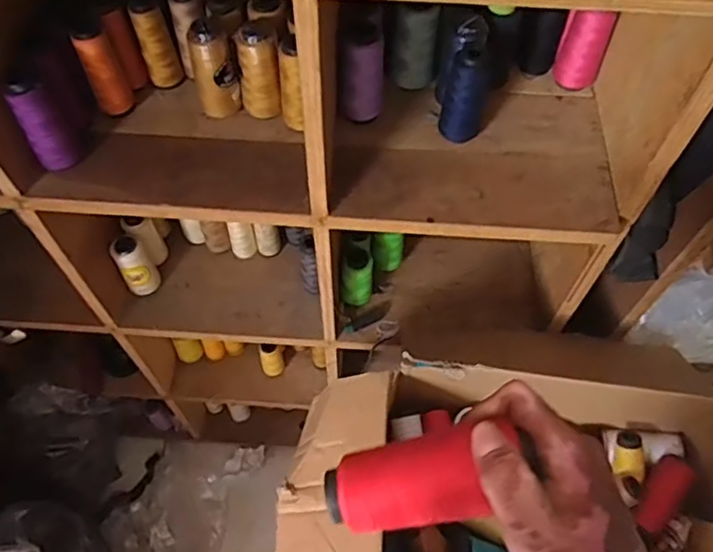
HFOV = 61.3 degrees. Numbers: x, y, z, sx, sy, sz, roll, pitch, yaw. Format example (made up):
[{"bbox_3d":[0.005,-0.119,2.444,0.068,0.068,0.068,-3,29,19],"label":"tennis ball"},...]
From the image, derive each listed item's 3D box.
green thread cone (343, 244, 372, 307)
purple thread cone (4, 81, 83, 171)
[{"bbox_3d":[0.002,0.004,0.918,0.041,0.110,0.047,0,59,-1],"label":"green thread cone"},{"bbox_3d":[-0.338,-0.161,0.654,0.041,0.117,0.041,-30,64,-17],"label":"purple thread cone"}]

